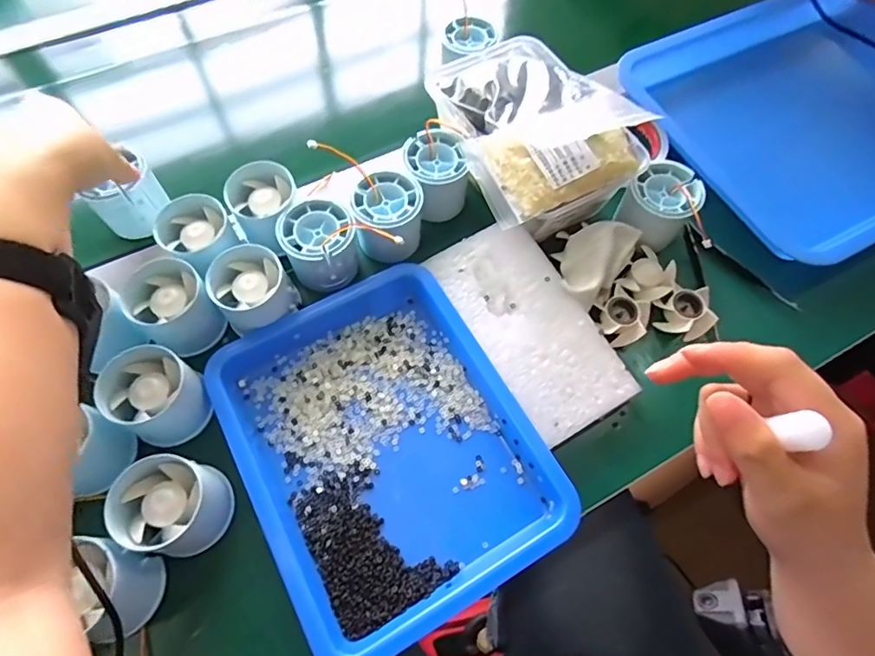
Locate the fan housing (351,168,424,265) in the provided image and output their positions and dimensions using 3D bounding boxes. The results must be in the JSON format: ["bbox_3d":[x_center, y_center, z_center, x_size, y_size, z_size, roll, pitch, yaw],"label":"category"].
[{"bbox_3d":[-0.038,-0.087,0.395,0.050,0.051,0.052,1,64,-2],"label":"fan housing"}]

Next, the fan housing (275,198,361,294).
[{"bbox_3d":[-0.088,-0.062,0.380,0.052,0.048,0.049,1,64,-2],"label":"fan housing"}]

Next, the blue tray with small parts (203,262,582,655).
[{"bbox_3d":[-0.036,0.072,0.333,0.173,0.026,0.222,-27,68,-15],"label":"blue tray with small parts"}]

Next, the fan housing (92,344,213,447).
[{"bbox_3d":[-0.182,0.044,0.326,0.056,0.041,0.051,1,64,-2],"label":"fan housing"}]

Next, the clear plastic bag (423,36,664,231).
[{"bbox_3d":[0.074,-0.162,0.400,0.137,0.064,0.174,-23,66,-10],"label":"clear plastic bag"}]

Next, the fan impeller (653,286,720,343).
[{"bbox_3d":[0.188,-0.011,0.383,0.036,0.026,0.038,1,64,-2],"label":"fan impeller"}]

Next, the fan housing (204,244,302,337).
[{"bbox_3d":[-0.132,-0.027,0.362,0.051,0.045,0.046,-28,68,-15],"label":"fan housing"}]

